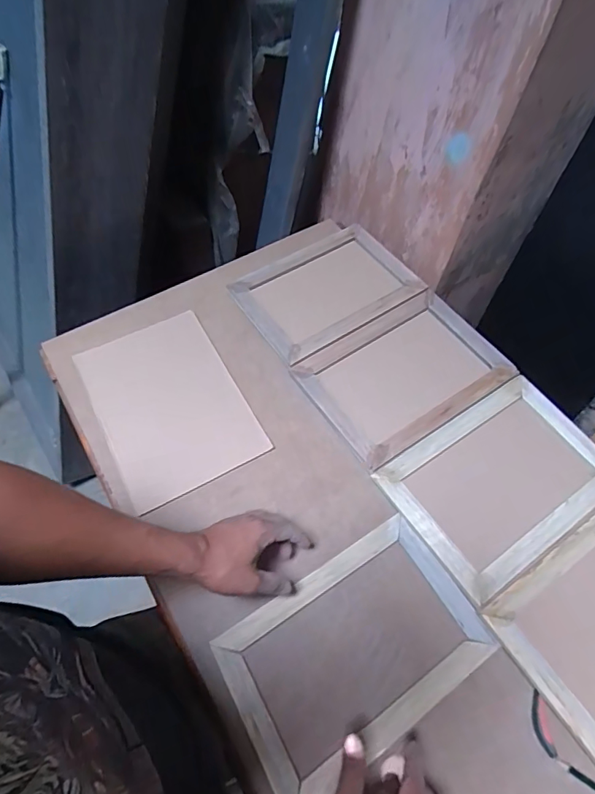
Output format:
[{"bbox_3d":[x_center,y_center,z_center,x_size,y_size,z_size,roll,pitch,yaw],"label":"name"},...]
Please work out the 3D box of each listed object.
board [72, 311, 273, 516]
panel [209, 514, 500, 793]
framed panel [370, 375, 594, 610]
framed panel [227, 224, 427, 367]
[{"bbox_3d":[-0.197,0.005,0.718,0.200,0.013,0.284,-27,64,-14],"label":"board"},{"bbox_3d":[0.068,0.298,0.561,0.286,0.016,0.192,-29,65,-15],"label":"panel"},{"bbox_3d":[0.286,0.112,0.659,0.294,0.016,0.205,-31,65,-16],"label":"framed panel"},{"bbox_3d":[0.051,-0.195,0.835,0.292,0.011,0.203,-32,66,-17],"label":"framed panel"}]

